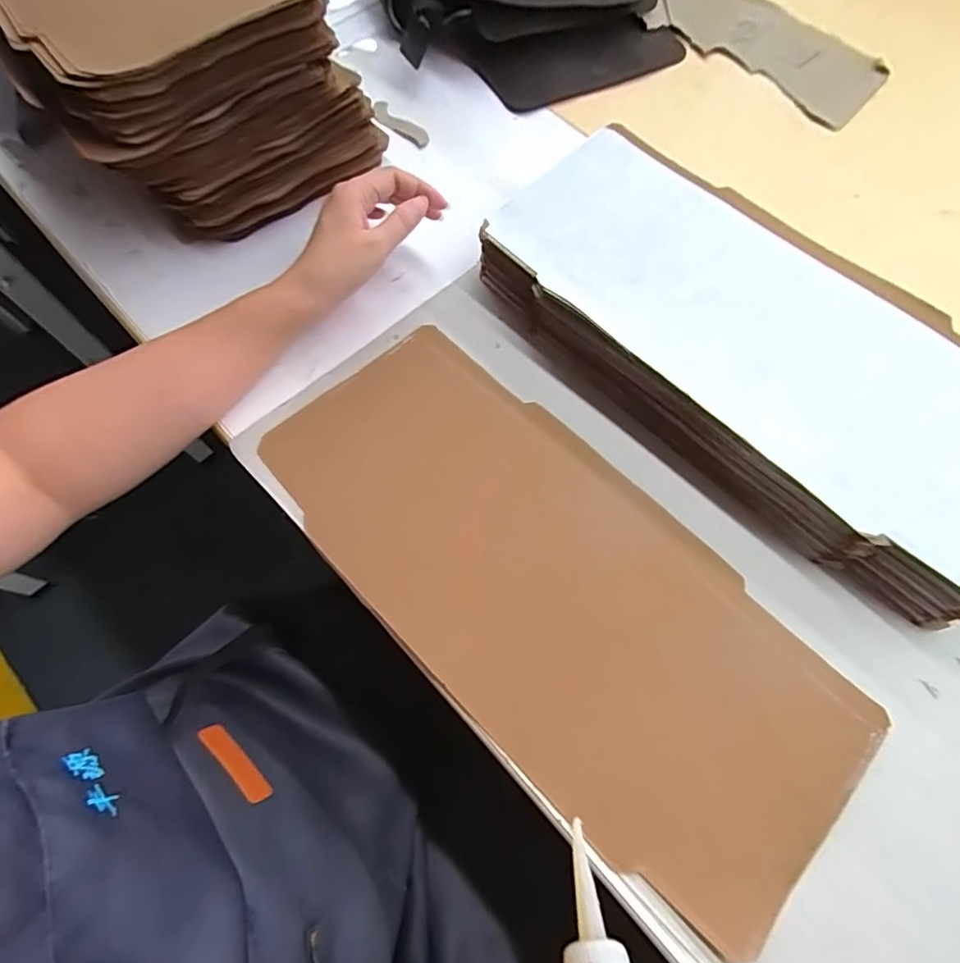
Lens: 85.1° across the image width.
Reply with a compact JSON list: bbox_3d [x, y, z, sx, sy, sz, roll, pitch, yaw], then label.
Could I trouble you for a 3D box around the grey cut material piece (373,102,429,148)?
[{"bbox_3d":[-0.084,-0.363,0.529,0.024,0.014,0.078,-39,74,-15],"label":"grey cut material piece"}]

